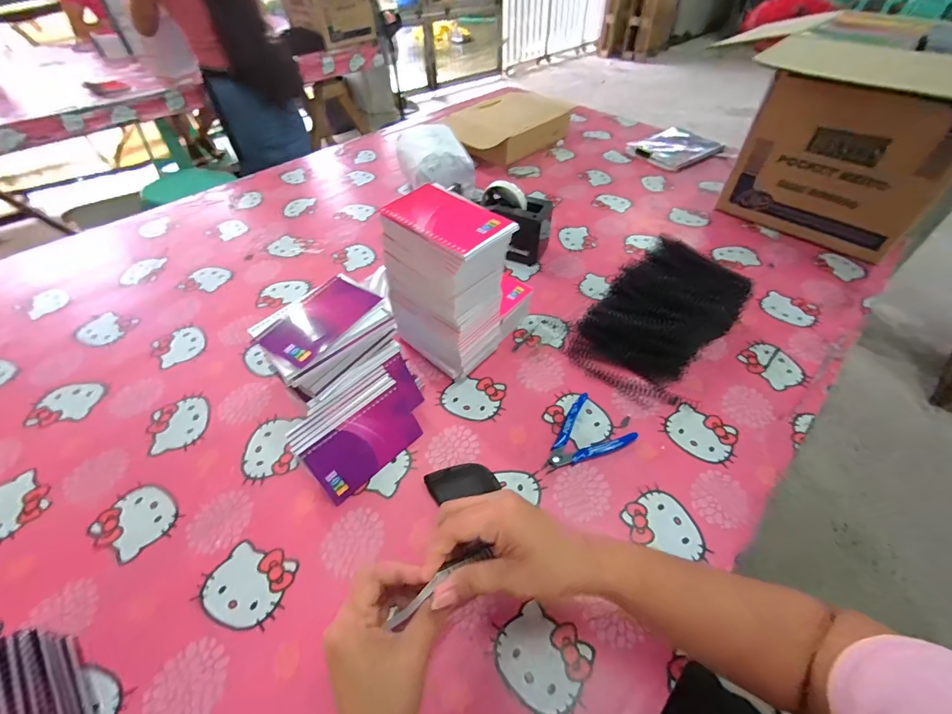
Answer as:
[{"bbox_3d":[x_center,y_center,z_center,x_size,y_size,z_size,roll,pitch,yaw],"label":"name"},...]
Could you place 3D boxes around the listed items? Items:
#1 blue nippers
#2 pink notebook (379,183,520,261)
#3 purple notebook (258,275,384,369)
[{"bbox_3d":[0.131,0.103,0.494,0.113,0.015,0.082,-35,57,-27],"label":"blue nippers"},{"bbox_3d":[-0.032,-0.154,0.446,0.132,0.013,0.085,36,58,28],"label":"pink notebook"},{"bbox_3d":[-0.178,-0.044,0.467,0.073,0.008,0.132,22,52,19],"label":"purple notebook"}]

